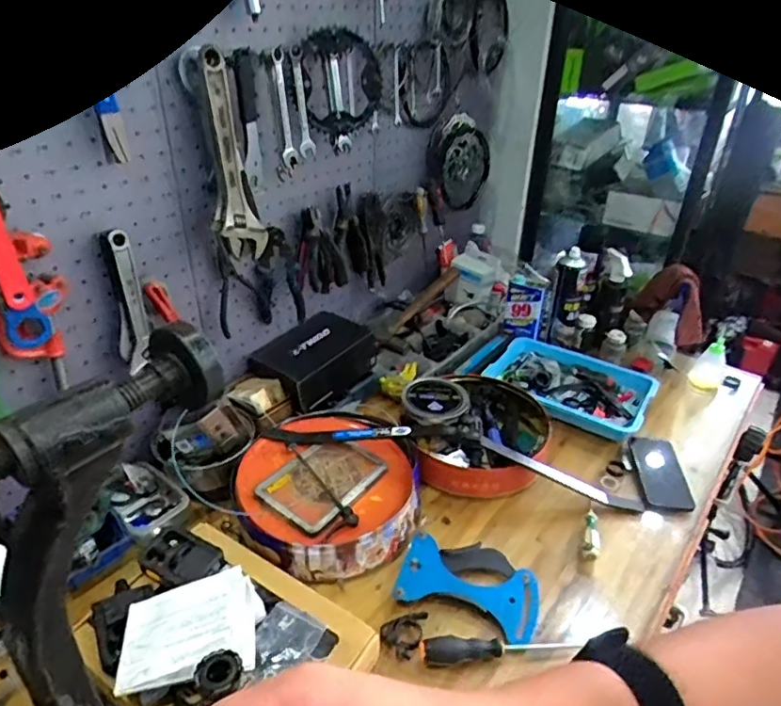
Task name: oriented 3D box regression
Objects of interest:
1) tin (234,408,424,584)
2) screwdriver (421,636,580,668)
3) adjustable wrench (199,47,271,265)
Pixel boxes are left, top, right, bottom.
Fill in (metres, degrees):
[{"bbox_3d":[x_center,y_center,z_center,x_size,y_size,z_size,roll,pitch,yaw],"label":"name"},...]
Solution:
[{"bbox_3d":[-0.092,0.207,0.897,0.273,0.090,0.282,1,32,0],"label":"tin"},{"bbox_3d":[0.142,0.374,0.715,0.206,0.028,0.028,-3,32,-6],"label":"screwdriver"},{"bbox_3d":[-0.240,-0.273,0.812,0.073,0.287,0.024,-28,33,-31],"label":"adjustable wrench"}]

